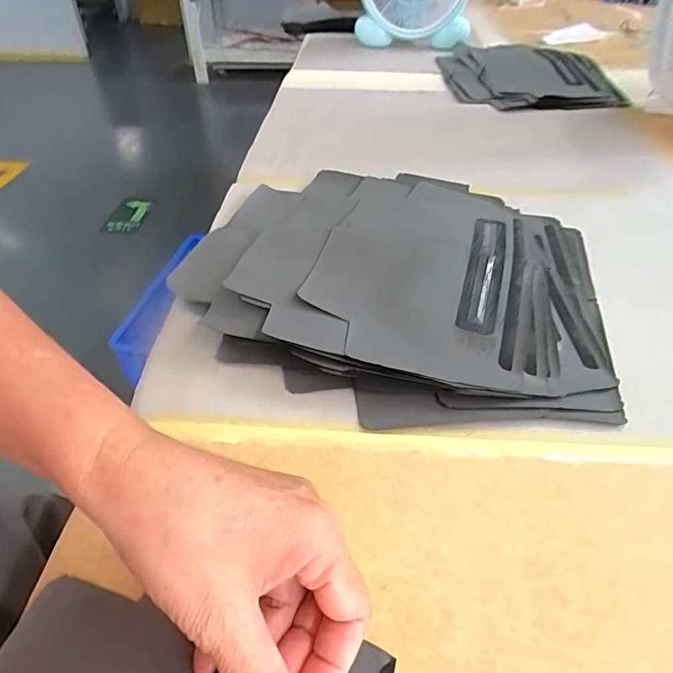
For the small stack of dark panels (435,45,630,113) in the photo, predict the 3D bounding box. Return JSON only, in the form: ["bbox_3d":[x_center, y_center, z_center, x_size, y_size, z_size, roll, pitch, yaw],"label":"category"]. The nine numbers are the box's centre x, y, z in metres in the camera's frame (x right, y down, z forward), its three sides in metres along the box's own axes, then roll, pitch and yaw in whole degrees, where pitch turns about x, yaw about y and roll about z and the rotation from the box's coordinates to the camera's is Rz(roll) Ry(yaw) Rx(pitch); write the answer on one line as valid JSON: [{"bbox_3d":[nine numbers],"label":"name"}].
[{"bbox_3d":[0.316,-0.422,0.829,0.255,0.045,0.246,-2,43,-3],"label":"small stack of dark panels"}]

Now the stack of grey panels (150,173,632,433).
[{"bbox_3d":[0.050,-0.065,0.435,0.326,0.026,0.320,9,44,8],"label":"stack of grey panels"}]

